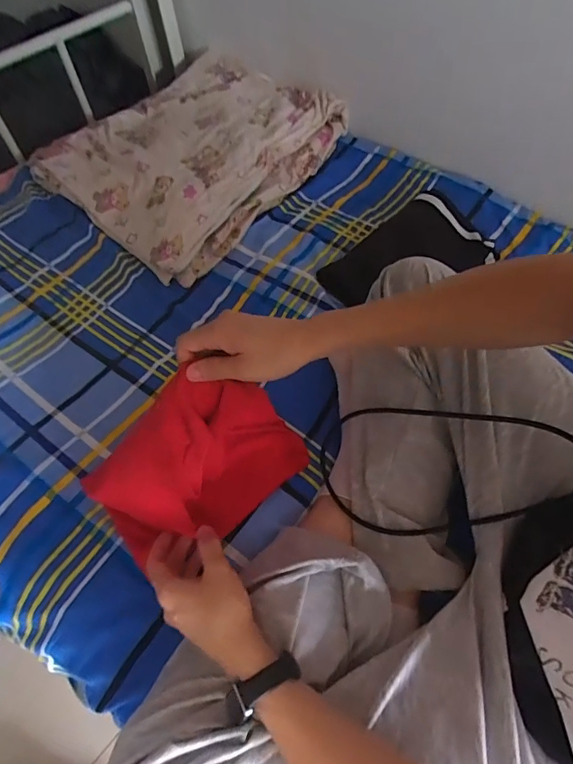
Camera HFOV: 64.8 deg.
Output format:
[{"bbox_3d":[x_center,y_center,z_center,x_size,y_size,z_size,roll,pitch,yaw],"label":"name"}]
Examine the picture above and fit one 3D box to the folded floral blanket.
[{"bbox_3d":[-0.193,-0.479,0.918,0.490,0.080,0.516,37,66,24],"label":"folded floral blanket"}]

